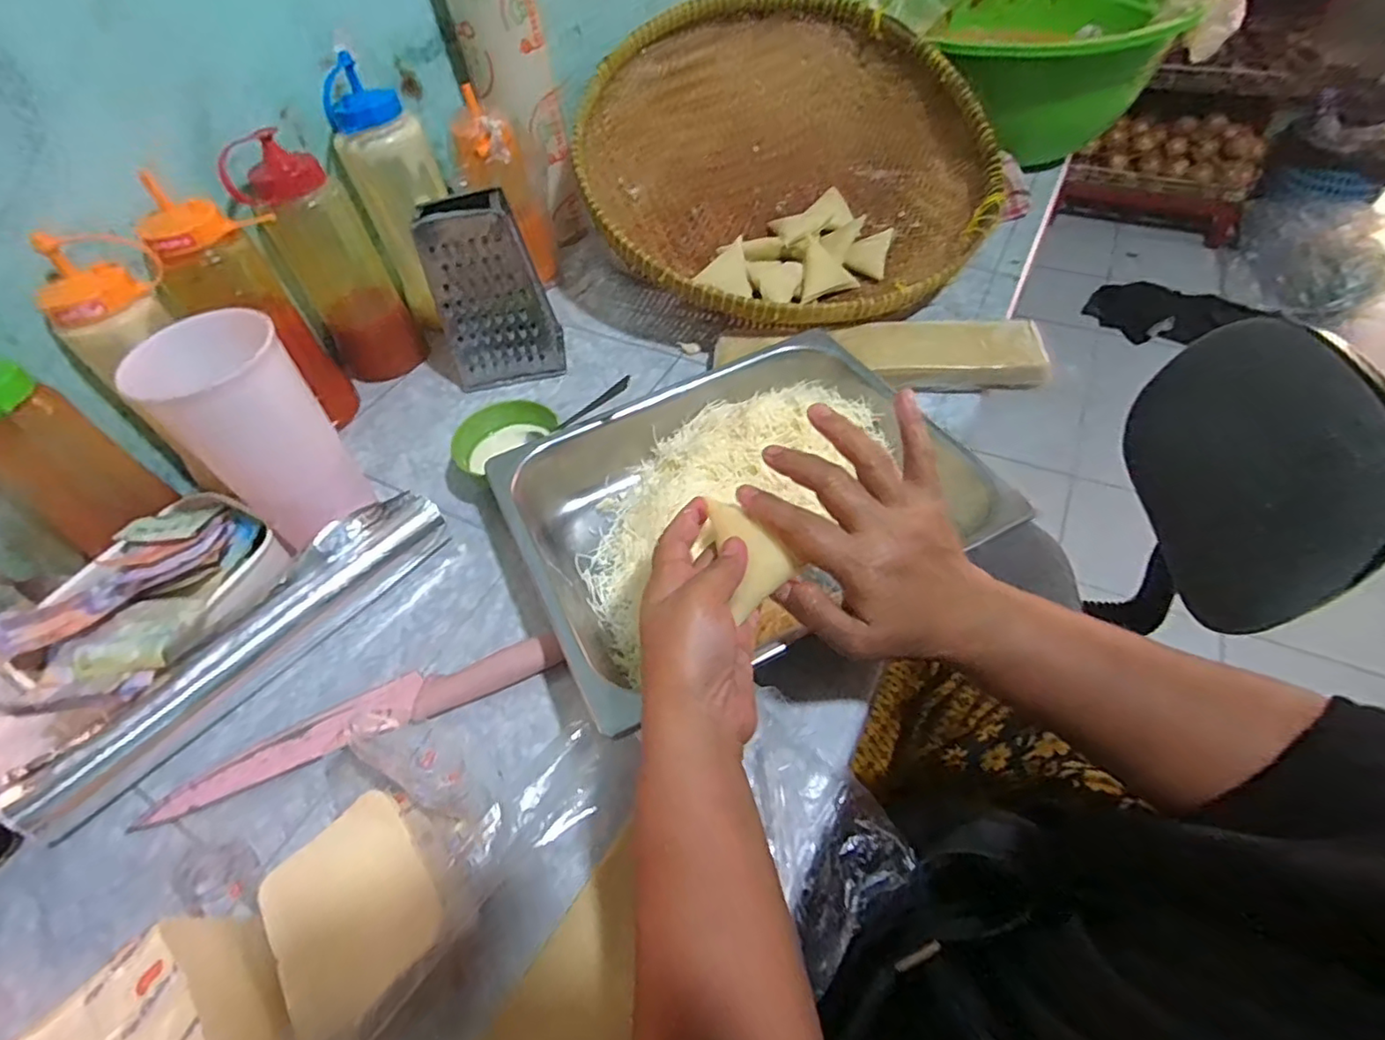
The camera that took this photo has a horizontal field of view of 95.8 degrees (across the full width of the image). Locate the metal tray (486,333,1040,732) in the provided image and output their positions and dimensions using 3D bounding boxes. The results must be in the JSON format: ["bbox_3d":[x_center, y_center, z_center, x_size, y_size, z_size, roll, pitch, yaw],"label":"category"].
[{"bbox_3d":[0.030,-0.012,0.474,0.311,0.060,0.248,-26,54,-15],"label":"metal tray"}]

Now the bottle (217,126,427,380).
[{"bbox_3d":[-0.346,-0.249,0.609,0.084,0.208,0.087,-27,54,-15],"label":"bottle"}]

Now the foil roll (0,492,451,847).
[{"bbox_3d":[-0.312,0.085,0.448,0.046,0.043,0.300,31,61,26],"label":"foil roll"}]

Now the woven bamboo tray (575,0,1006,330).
[{"bbox_3d":[0.097,-0.382,0.698,0.432,0.126,0.440,-14,73,-8],"label":"woven bamboo tray"}]

